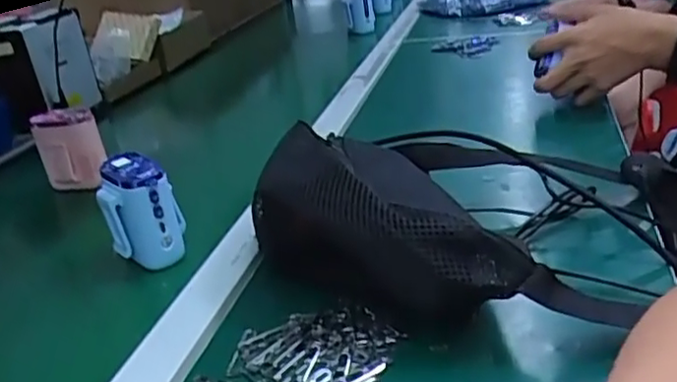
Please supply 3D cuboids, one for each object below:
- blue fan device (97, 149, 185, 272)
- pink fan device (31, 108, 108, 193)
[{"bbox_3d":[-0.164,0.016,0.531,0.068,0.084,0.052,15,33,38],"label":"blue fan device"},{"bbox_3d":[-0.293,-0.047,0.701,0.061,0.083,0.056,-19,28,-24],"label":"pink fan device"}]

